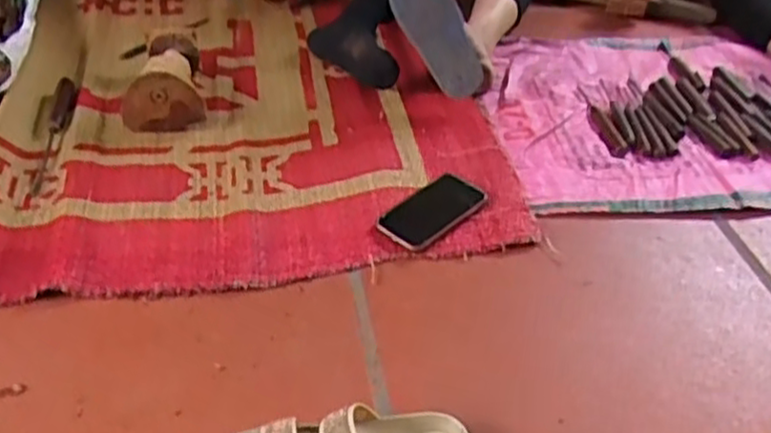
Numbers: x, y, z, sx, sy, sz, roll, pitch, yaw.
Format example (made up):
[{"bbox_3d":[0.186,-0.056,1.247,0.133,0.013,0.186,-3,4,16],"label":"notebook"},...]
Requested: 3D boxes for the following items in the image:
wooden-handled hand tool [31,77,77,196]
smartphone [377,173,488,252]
[{"bbox_3d":[-0.455,-0.121,1.023,0.032,0.021,0.231,-2,42,-11],"label":"wooden-handled hand tool"},{"bbox_3d":[0.061,-0.009,0.962,0.148,0.016,0.078,-28,52,-34],"label":"smartphone"}]

